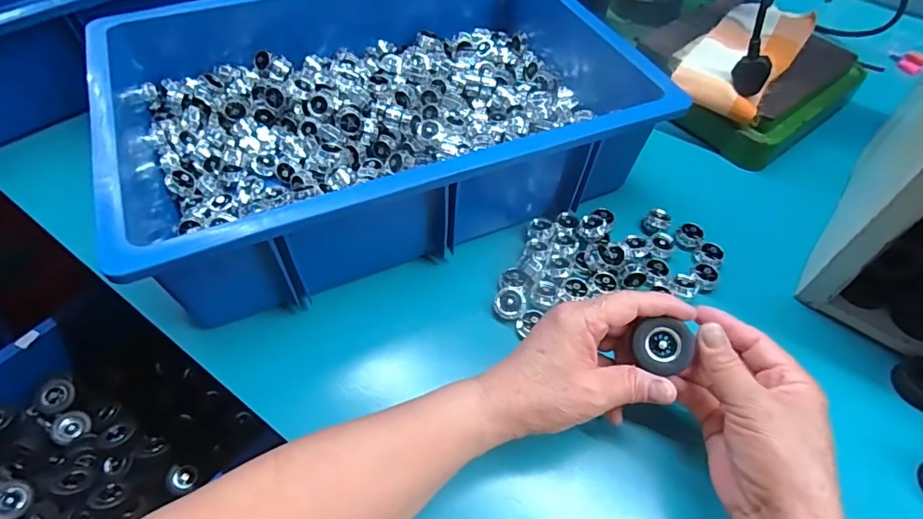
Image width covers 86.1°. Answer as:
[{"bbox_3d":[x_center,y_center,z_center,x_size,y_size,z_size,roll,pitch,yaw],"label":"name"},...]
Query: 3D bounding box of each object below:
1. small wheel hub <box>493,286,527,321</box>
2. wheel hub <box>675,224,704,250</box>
[{"bbox_3d":[0.039,0.035,0.393,0.026,0.010,0.026,-1,77,3],"label":"small wheel hub"},{"bbox_3d":[0.208,-0.021,0.450,0.023,0.013,0.020,33,61,20],"label":"wheel hub"}]

